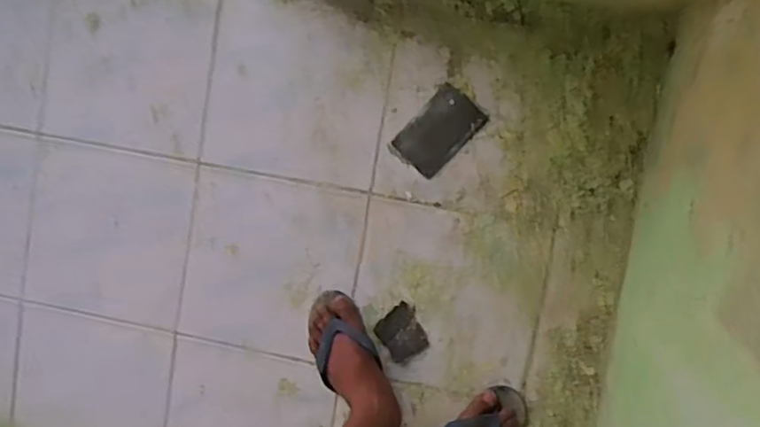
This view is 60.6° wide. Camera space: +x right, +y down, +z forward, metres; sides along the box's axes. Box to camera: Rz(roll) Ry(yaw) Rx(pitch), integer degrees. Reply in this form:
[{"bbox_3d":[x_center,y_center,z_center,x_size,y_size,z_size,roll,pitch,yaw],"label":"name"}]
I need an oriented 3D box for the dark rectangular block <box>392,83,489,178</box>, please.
[{"bbox_3d":[0.095,-0.133,1.054,0.088,0.008,0.139,43,101,2],"label":"dark rectangular block"}]

